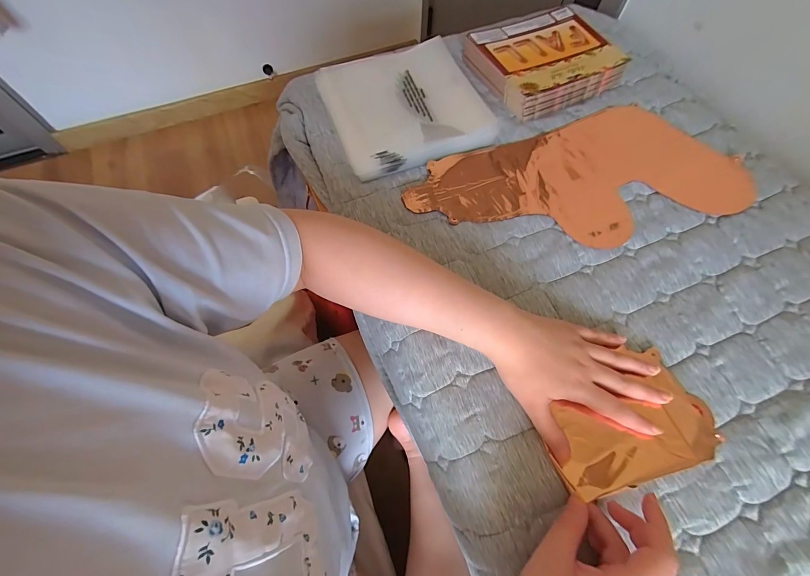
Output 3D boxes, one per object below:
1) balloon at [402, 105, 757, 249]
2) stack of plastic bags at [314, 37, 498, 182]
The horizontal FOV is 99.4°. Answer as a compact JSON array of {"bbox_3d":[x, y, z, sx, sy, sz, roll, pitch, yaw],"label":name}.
[{"bbox_3d":[0.226,-0.143,0.462,0.430,0.013,0.199,-18,66,-8],"label":"balloon"},{"bbox_3d":[-0.003,-0.274,0.510,0.216,0.034,0.218,-20,66,-9],"label":"stack of plastic bags"}]

